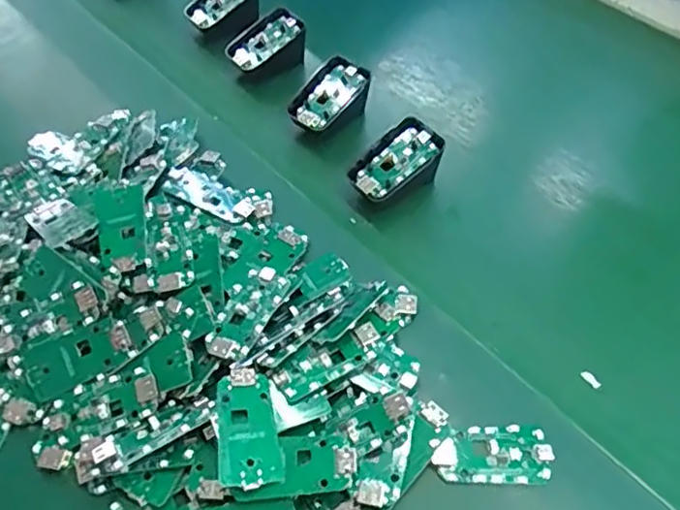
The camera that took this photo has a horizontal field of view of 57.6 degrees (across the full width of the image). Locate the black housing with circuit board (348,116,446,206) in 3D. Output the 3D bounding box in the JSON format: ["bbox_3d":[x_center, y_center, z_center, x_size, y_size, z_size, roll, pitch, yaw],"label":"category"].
[{"bbox_3d":[0.042,-0.065,0.464,0.068,0.040,0.042,-33,60,-24],"label":"black housing with circuit board"}]

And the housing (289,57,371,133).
[{"bbox_3d":[-0.010,-0.124,0.514,0.067,0.046,0.040,-37,61,-26],"label":"housing"}]

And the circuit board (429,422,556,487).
[{"bbox_3d":[0.084,0.109,0.339,0.062,0.008,0.033,3,52,1],"label":"circuit board"}]

